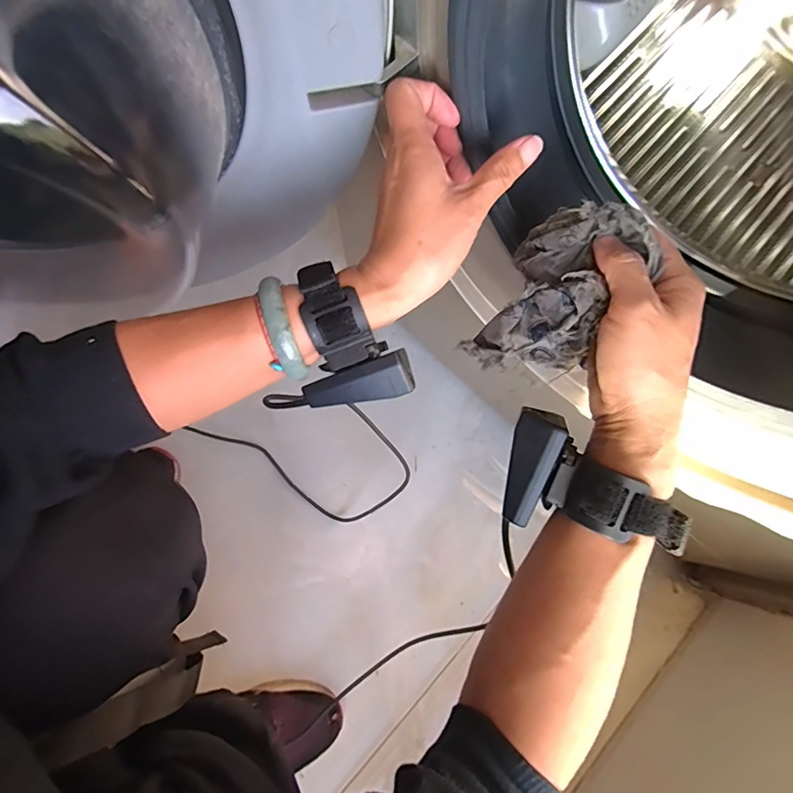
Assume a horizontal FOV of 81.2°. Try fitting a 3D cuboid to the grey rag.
[{"bbox_3d":[0.096,-0.061,0.283,0.065,0.075,0.091,35,80,6],"label":"grey rag"}]

